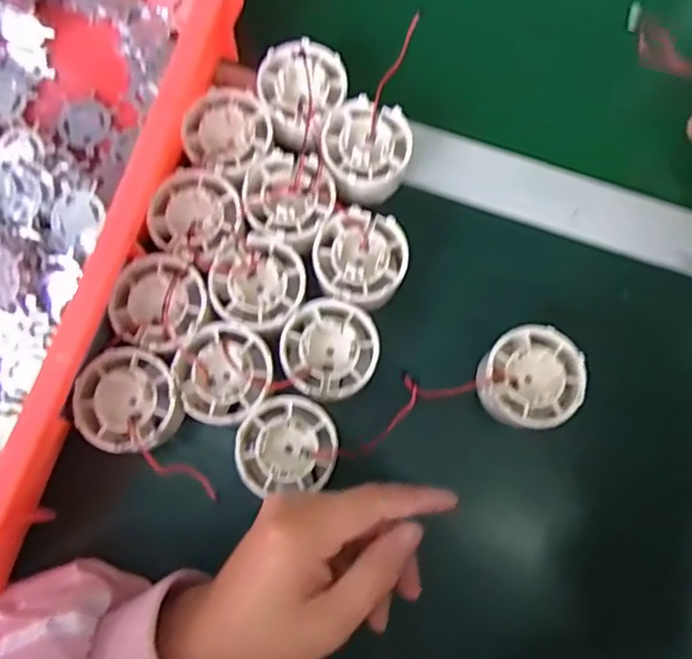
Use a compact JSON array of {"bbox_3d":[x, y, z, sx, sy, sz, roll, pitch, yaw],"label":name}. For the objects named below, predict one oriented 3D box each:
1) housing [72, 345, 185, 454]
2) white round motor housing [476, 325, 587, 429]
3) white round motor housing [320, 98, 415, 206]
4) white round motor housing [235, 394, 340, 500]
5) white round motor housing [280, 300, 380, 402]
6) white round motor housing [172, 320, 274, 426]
[{"bbox_3d":[-0.115,0.039,0.330,0.053,0.029,0.053,0,78,-1],"label":"housing"},{"bbox_3d":[0.100,0.027,0.332,0.052,0.017,0.055,0,78,-1],"label":"white round motor housing"},{"bbox_3d":[0.013,-0.103,0.368,0.051,0.035,0.057,-7,79,-2],"label":"white round motor housing"},{"bbox_3d":[-0.031,0.060,0.323,0.051,0.018,0.048,-7,79,-2],"label":"white round motor housing"},{"bbox_3d":[-0.009,0.011,0.333,0.050,0.016,0.052,0,78,-1],"label":"white round motor housing"},{"bbox_3d":[-0.065,0.024,0.331,0.049,0.017,0.051,0,78,-1],"label":"white round motor housing"}]

